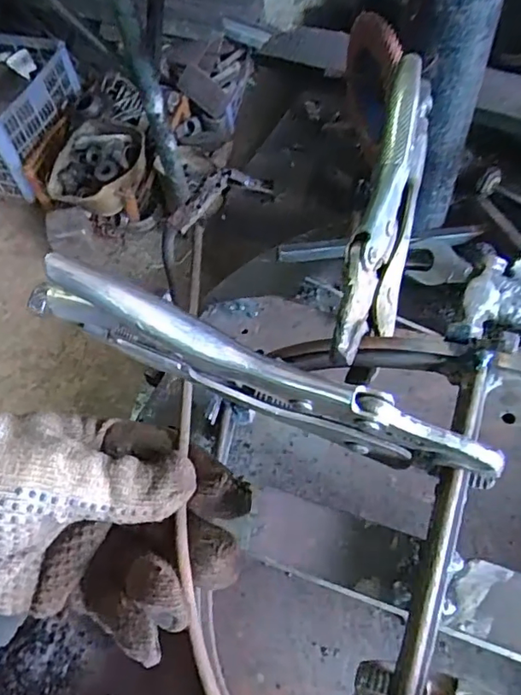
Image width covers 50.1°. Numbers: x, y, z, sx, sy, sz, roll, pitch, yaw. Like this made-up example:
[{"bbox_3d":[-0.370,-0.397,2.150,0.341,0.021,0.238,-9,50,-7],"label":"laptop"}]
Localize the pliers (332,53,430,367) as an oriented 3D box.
[{"bbox_3d":[0.064,-0.069,0.274,0.025,0.047,0.174,11,61,12],"label":"pliers"}]

